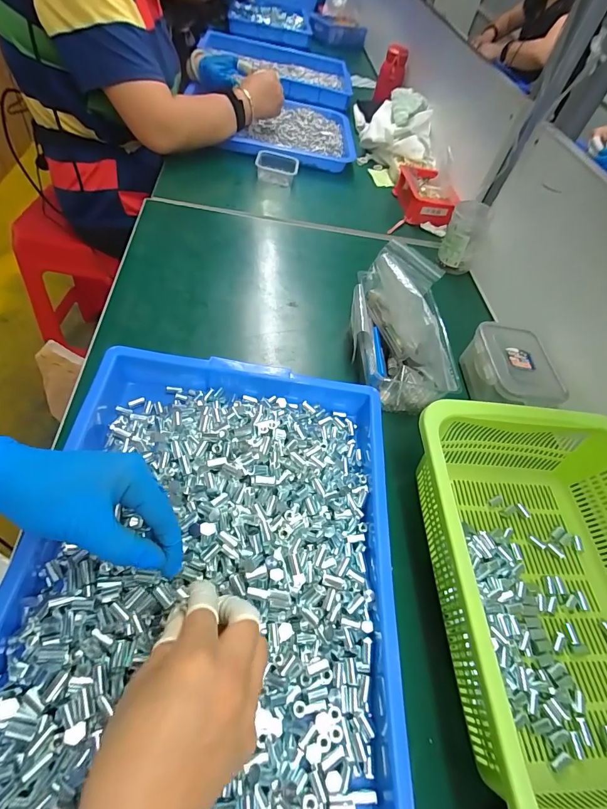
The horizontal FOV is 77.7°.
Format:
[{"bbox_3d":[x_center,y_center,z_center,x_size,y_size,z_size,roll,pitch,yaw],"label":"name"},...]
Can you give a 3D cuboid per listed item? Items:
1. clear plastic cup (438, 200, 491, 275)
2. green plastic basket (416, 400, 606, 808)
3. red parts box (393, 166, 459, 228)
[{"bbox_3d":[0.278,-0.288,0.656,0.064,0.094,0.073,27,54,7],"label":"clear plastic cup"},{"bbox_3d":[0.228,0.157,0.329,0.245,0.111,0.316,1,55,-11],"label":"green plastic basket"},{"bbox_3d":[0.241,-0.428,0.773,0.085,0.066,0.152,4,55,-10],"label":"red parts box"}]

